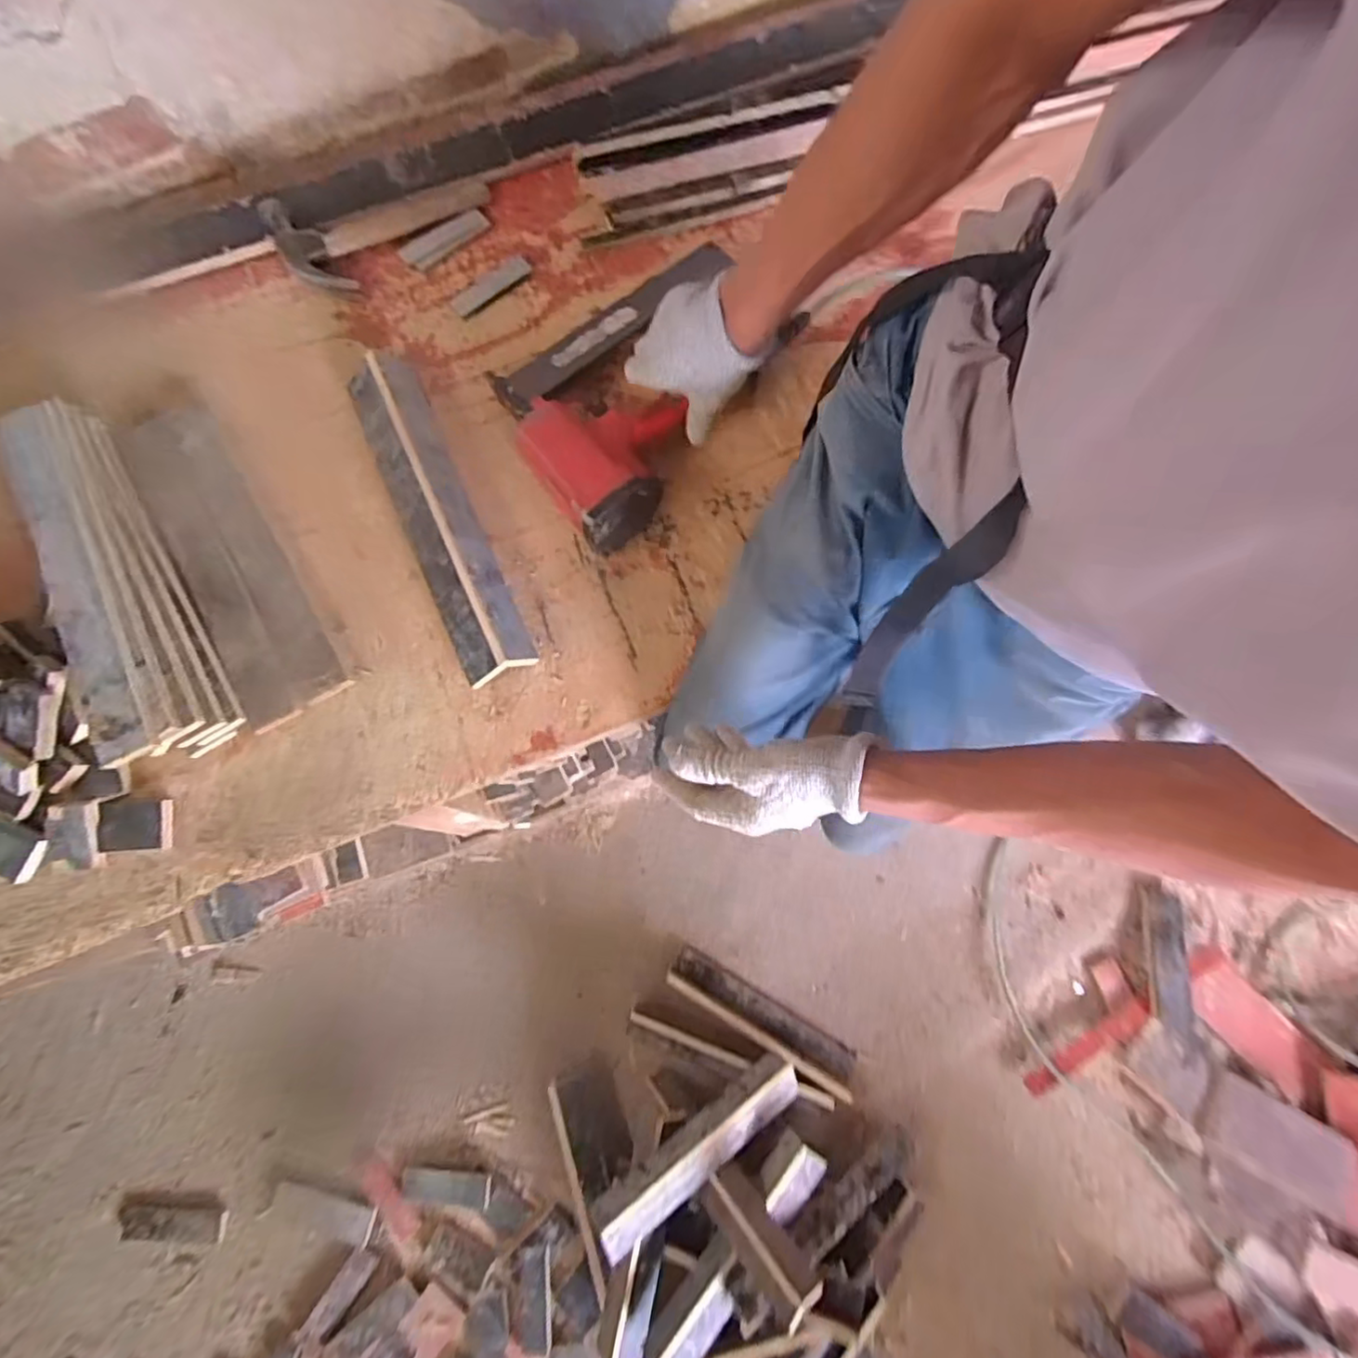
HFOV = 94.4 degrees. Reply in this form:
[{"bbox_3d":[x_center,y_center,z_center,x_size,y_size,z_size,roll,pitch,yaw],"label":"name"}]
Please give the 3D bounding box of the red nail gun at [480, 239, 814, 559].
[{"bbox_3d":[-0.043,-0.315,0.689,0.222,0.084,0.341,41,77,12],"label":"red nail gun"}]

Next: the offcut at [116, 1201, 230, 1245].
[{"bbox_3d":[-0.879,0.947,1.093,0.175,0.015,0.063,-1,77,2],"label":"offcut"}]

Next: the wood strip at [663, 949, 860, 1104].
[{"bbox_3d":[0.157,0.643,1.192,0.386,0.017,0.083,30,47,6],"label":"wood strip"}]

